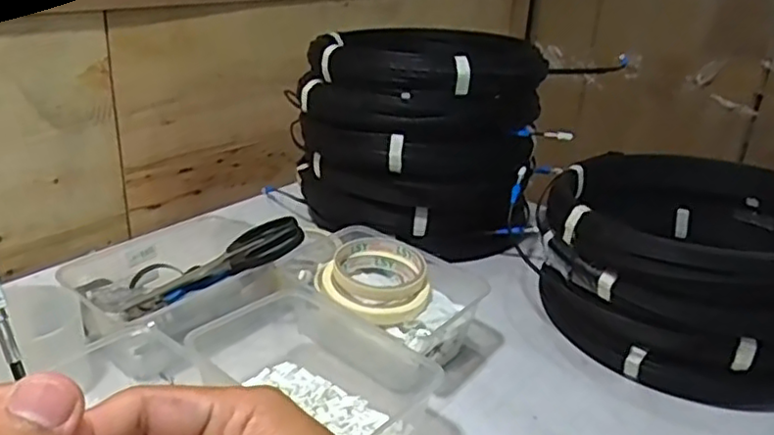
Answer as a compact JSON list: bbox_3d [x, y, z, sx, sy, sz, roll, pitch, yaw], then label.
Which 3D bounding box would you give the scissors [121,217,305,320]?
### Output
[{"bbox_3d":[-0.162,0.046,0.620,0.178,0.019,0.061,-28,26,4],"label":"scissors"}]

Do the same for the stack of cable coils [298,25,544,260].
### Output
[{"bbox_3d":[0.035,-0.095,0.779,0.266,0.209,0.232,2,25,-3],"label":"stack of cable coils"}]

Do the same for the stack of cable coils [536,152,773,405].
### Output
[{"bbox_3d":[0.305,0.043,0.654,0.272,0.151,0.289,16,27,24],"label":"stack of cable coils"}]

